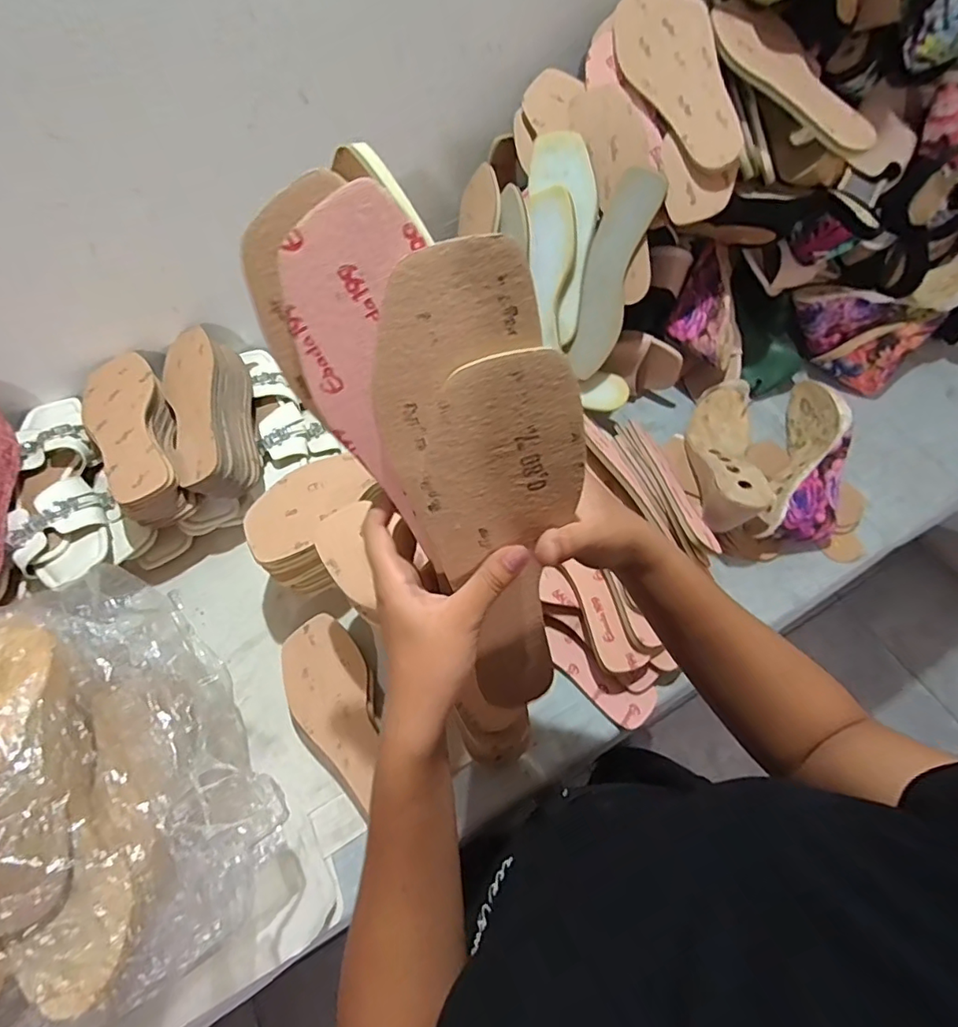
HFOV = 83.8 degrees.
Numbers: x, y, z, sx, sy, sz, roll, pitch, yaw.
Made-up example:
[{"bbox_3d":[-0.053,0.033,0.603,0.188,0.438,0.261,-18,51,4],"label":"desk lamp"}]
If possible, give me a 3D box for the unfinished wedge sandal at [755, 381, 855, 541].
[{"bbox_3d":[0.419,-0.065,0.671,0.085,0.074,0.244,22,64,14],"label":"unfinished wedge sandal"}]

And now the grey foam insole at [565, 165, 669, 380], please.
[{"bbox_3d":[0.161,-0.290,0.659,0.063,0.233,0.013,19,23,10],"label":"grey foam insole"}]

